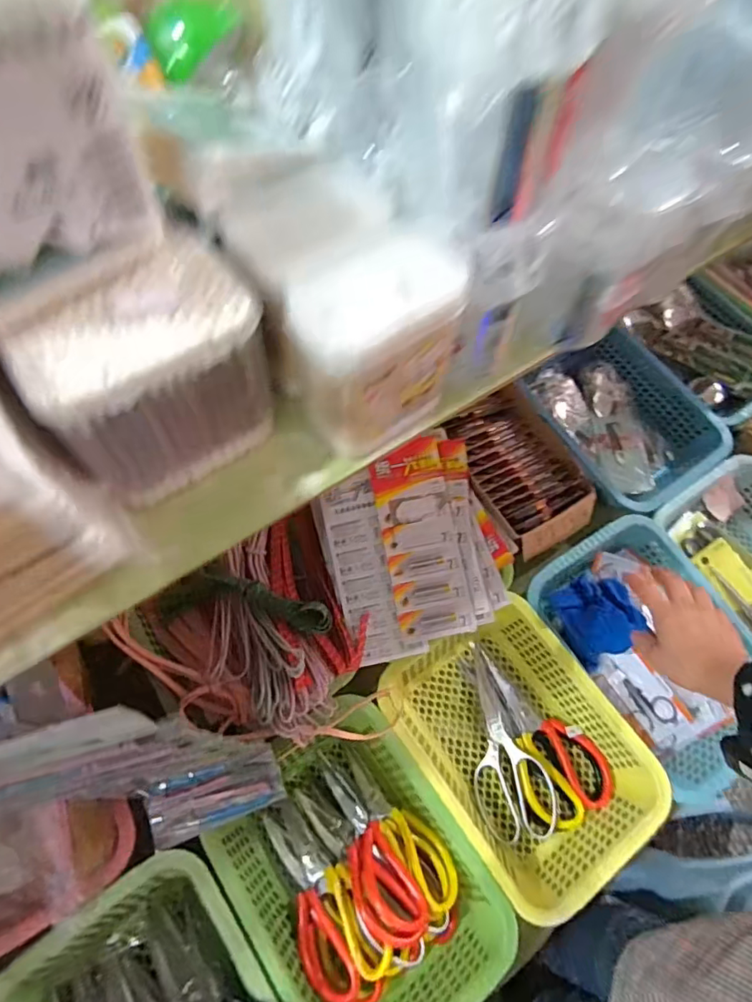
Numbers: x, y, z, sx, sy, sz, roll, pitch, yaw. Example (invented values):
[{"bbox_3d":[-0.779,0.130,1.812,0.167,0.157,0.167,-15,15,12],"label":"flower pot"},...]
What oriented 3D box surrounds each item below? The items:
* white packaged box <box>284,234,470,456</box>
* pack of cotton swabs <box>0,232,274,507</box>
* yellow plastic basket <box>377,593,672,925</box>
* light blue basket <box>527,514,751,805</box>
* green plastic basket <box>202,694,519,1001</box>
[{"bbox_3d":[-0.002,-0.060,0.217,0.069,0.069,0.044,-26,67,-14],"label":"white packaged box"},{"bbox_3d":[-0.081,-0.043,0.204,0.077,0.071,0.043,-40,71,-20],"label":"pack of cotton swabs"},{"bbox_3d":[0.167,0.289,0.630,0.216,0.082,0.287,-31,68,-16],"label":"yellow plastic basket"},{"bbox_3d":[0.351,0.178,0.667,0.210,0.094,0.296,-34,69,-17],"label":"light blue basket"},{"bbox_3d":[-0.017,0.398,0.562,0.221,0.074,0.296,-33,69,-17],"label":"green plastic basket"}]

